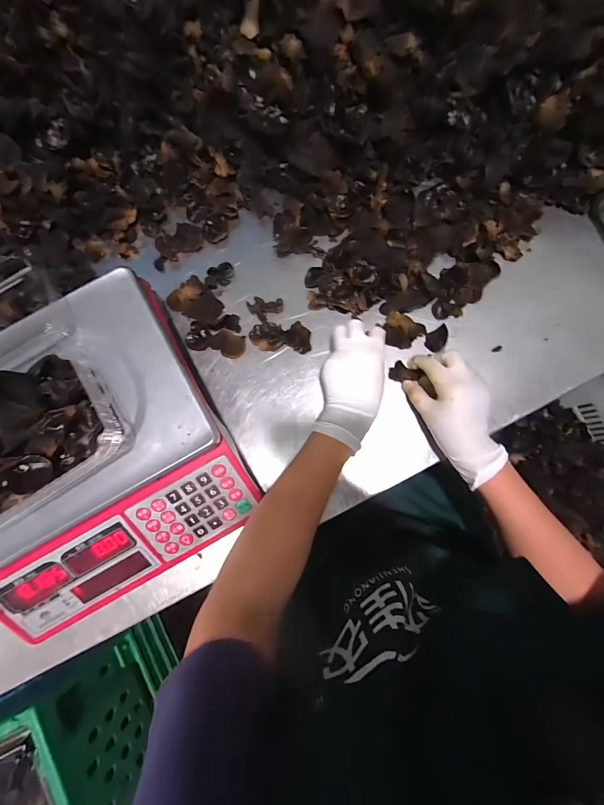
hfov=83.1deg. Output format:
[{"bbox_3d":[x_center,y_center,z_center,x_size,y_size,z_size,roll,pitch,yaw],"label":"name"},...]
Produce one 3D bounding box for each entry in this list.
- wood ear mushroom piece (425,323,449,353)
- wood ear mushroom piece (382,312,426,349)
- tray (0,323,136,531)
[{"bbox_3d":[0.182,-0.085,0.454,0.040,0.013,0.027,-32,82,-3],"label":"wood ear mushroom piece"},{"bbox_3d":[0.133,-0.097,0.454,0.051,0.015,0.044,37,85,7],"label":"wood ear mushroom piece"},{"bbox_3d":[-0.275,0.020,0.311,0.164,0.091,0.151,-35,82,-3],"label":"tray"}]

